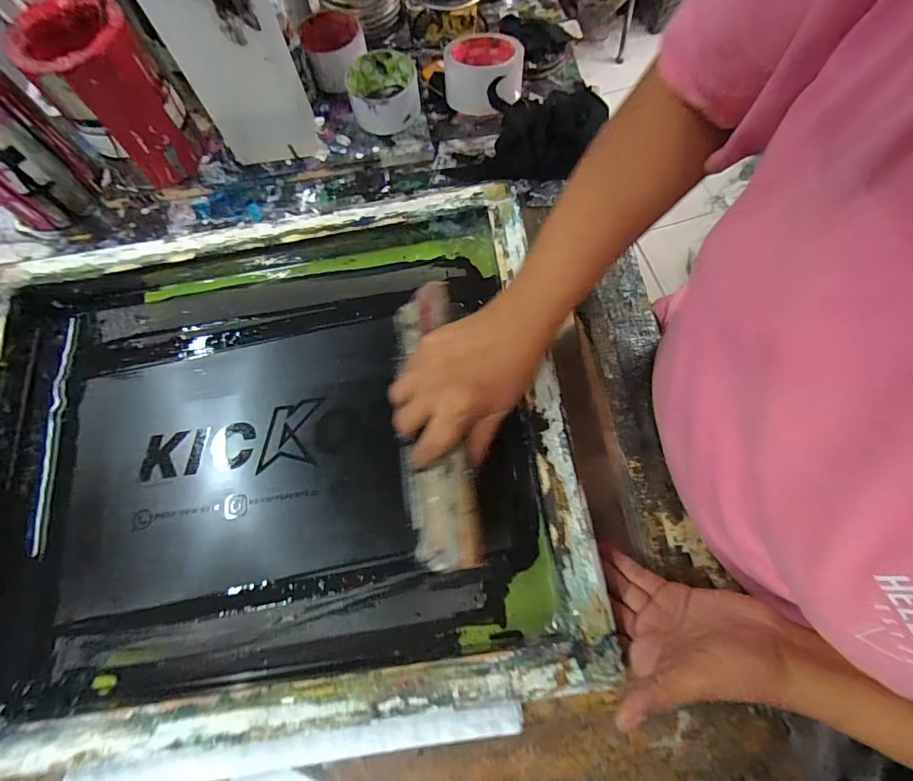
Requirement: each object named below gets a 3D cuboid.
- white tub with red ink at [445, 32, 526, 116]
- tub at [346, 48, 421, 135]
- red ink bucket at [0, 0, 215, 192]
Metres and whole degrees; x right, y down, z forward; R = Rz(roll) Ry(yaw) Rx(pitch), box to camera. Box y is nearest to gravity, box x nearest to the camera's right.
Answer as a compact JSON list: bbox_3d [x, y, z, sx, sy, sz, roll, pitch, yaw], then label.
[{"bbox_3d":[0.035,-0.379,0.540,0.087,0.058,0.088,-1,71,2],"label":"white tub with red ink"},{"bbox_3d":[-0.087,-0.359,0.541,0.088,0.044,0.090,-16,71,-3],"label":"tub"},{"bbox_3d":[-0.363,-0.312,0.485,0.116,0.142,0.109,-35,73,-9],"label":"red ink bucket"}]

